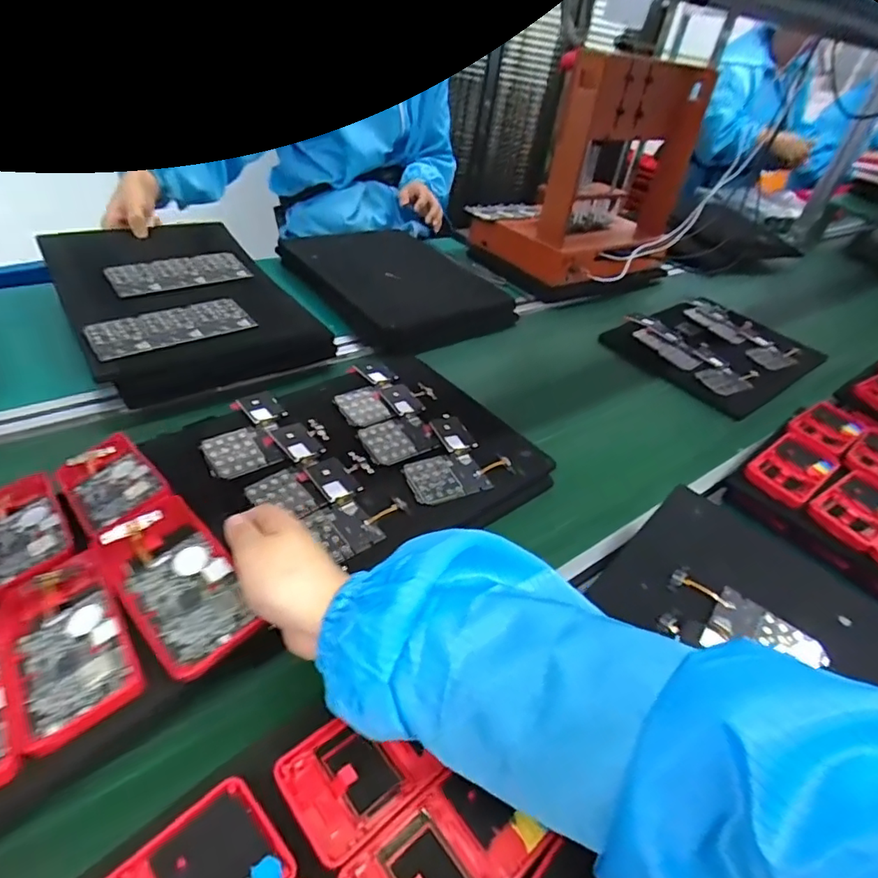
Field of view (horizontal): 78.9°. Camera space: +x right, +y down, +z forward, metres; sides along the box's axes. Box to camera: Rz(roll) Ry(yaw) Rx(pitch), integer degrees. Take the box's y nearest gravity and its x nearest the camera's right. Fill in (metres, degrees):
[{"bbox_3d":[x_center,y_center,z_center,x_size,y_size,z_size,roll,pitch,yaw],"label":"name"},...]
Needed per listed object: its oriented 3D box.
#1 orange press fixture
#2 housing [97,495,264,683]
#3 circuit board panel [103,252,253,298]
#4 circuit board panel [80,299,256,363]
[{"bbox_3d":[0.259,-0.487,0.961,0.305,0.324,0.279,34,43,27],"label":"orange press fixture"},{"bbox_3d":[-0.170,0.091,0.346,0.060,0.017,0.121,-24,56,-37],"label":"housing"},{"bbox_3d":[-0.343,-0.221,0.707,0.165,0.005,0.082,-22,53,-32],"label":"circuit board panel"},{"bbox_3d":[-0.302,-0.128,0.605,0.164,0.009,0.085,-20,47,-34],"label":"circuit board panel"}]

